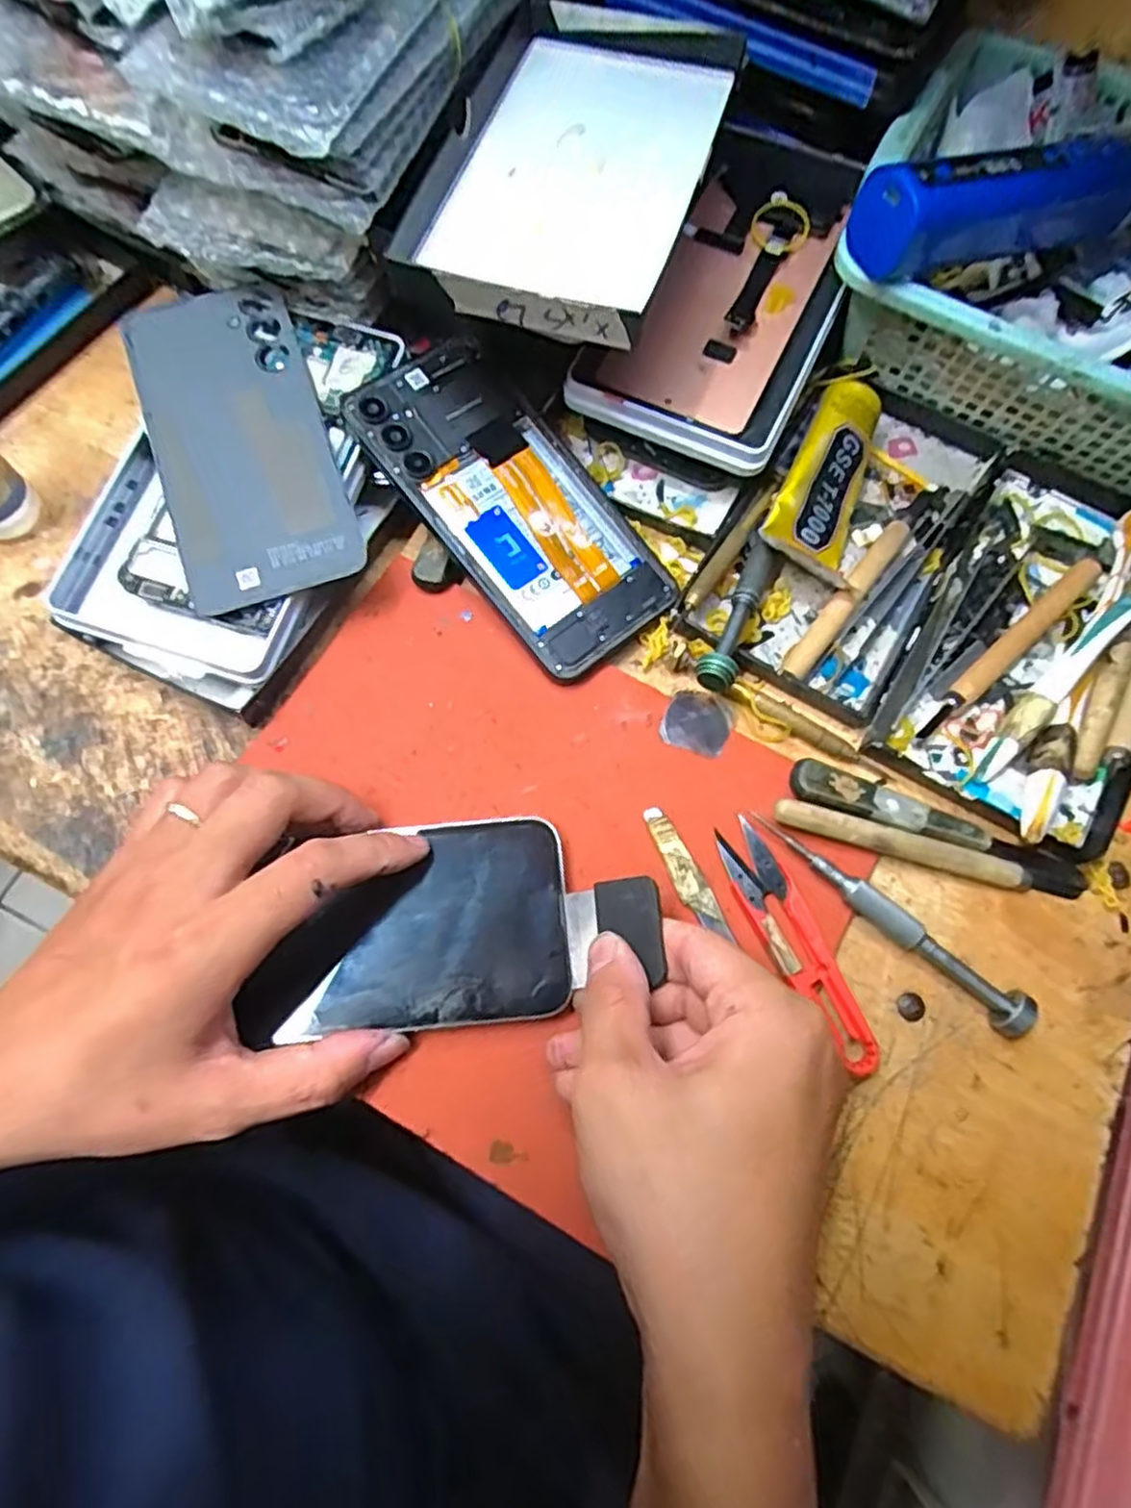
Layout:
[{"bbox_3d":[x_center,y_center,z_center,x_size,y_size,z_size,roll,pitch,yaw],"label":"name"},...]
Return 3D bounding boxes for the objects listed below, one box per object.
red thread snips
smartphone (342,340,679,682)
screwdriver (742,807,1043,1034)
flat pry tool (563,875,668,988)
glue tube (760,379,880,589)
[{"bbox_3d":[0.091,0.075,0.291,0.023,0.008,0.102,-23,74,-8],"label":"red thread snips"},{"bbox_3d":[-0.023,-0.114,0.338,0.077,0.010,0.162,-41,91,-12],"label":"smartphone"},{"bbox_3d":[0.130,0.066,0.293,0.125,0.010,0.014,39,76,11],"label":"screwdriver"},{"bbox_3d":[0.018,0.067,0.277,0.037,0.007,0.036,-14,69,25],"label":"flat pry tool"},{"bbox_3d":[0.121,-0.128,0.345,0.041,0.026,0.096,14,73,4],"label":"glue tube"}]

